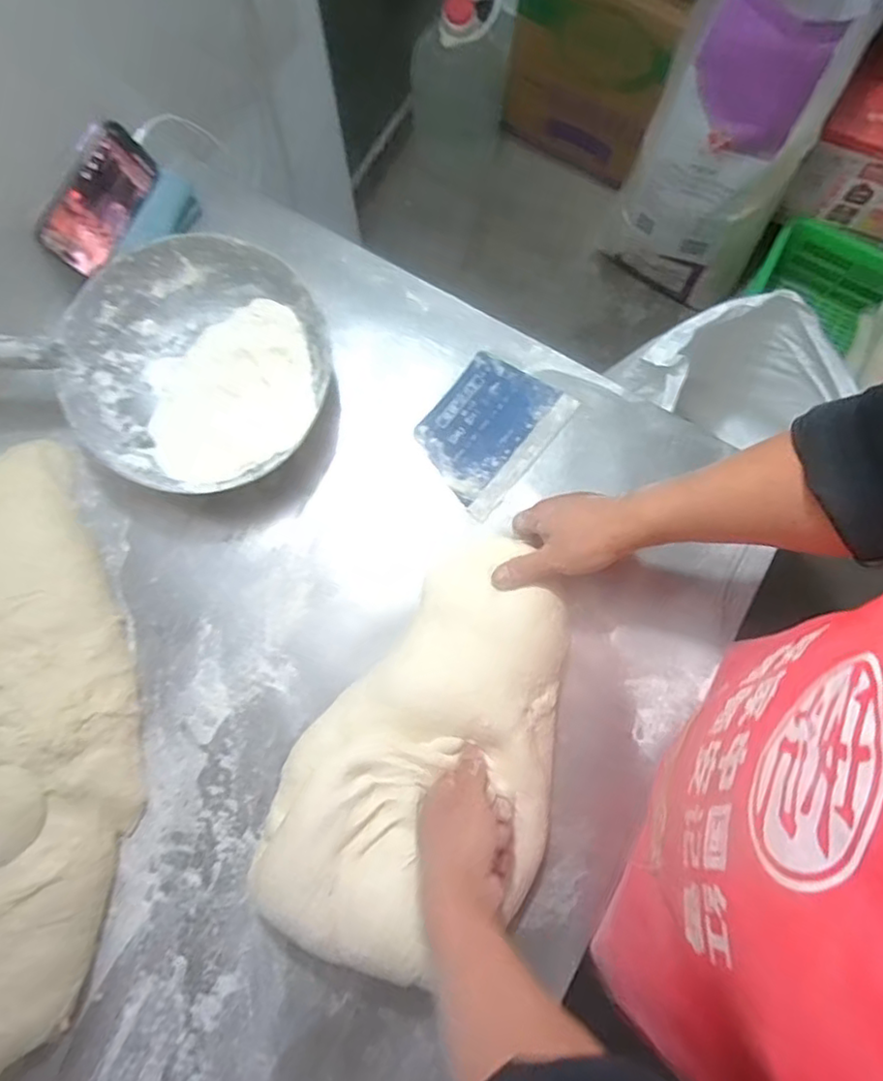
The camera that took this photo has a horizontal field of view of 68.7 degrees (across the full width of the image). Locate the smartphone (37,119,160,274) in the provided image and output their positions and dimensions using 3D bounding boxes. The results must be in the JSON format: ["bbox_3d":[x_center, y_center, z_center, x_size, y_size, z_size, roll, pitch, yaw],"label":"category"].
[{"bbox_3d":[-0.346,-0.344,0.656,0.015,0.072,0.141,24,84,28],"label":"smartphone"}]

